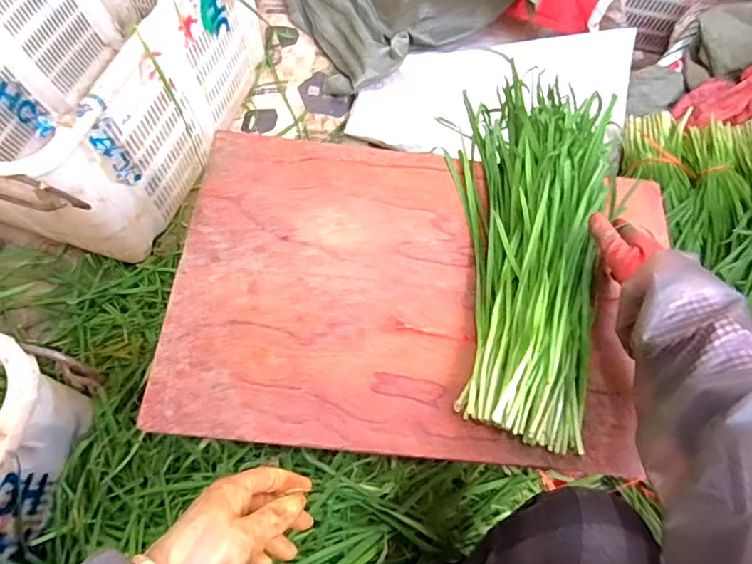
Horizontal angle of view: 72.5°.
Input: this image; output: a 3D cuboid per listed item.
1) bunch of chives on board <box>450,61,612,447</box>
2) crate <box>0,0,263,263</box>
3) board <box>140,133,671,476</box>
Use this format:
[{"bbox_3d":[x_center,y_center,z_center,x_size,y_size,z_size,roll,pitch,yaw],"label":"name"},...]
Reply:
[{"bbox_3d":[0.181,-0.066,0.609,0.165,0.069,0.483,11,61,2],"label":"bunch of chives on board"},{"bbox_3d":[-0.538,-0.414,0.970,0.478,0.366,0.685,20,68,6],"label":"crate"},{"bbox_3d":[0.055,0.005,0.598,0.551,0.026,0.372,5,67,0],"label":"board"}]

